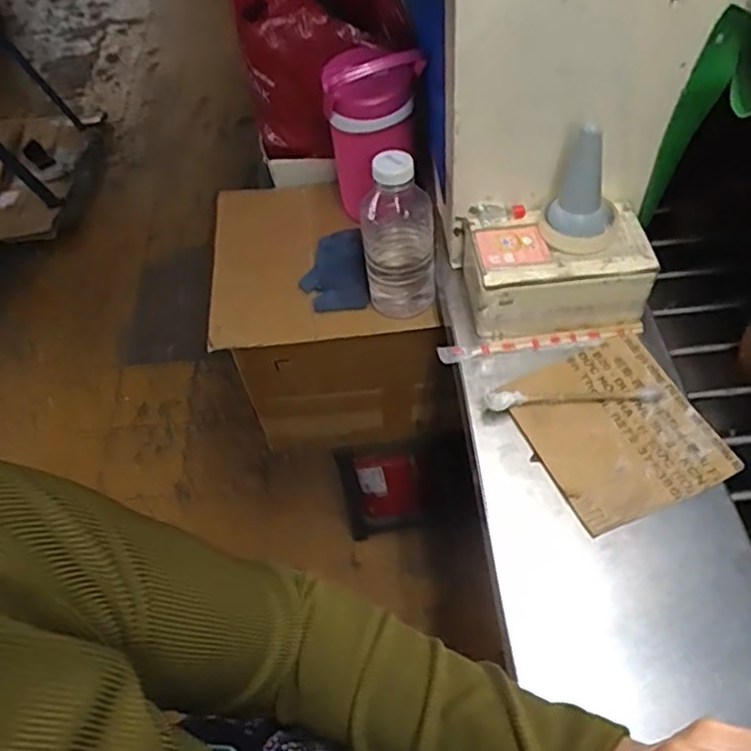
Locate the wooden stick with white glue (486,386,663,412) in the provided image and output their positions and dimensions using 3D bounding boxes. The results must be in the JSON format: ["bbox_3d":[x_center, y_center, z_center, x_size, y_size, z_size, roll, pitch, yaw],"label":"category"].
[{"bbox_3d":[0.213,0.023,0.713,0.185,0.019,0.017,-5,53,1],"label":"wooden stick with white glue"}]

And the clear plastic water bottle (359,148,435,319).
[{"bbox_3d":[0.030,-0.173,0.856,0.087,0.227,0.074,-8,53,0],"label":"clear plastic water bottle"}]

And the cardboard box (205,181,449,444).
[{"bbox_3d":[-0.064,-0.095,1.105,0.324,0.339,0.310,-5,53,1],"label":"cardboard box"}]

